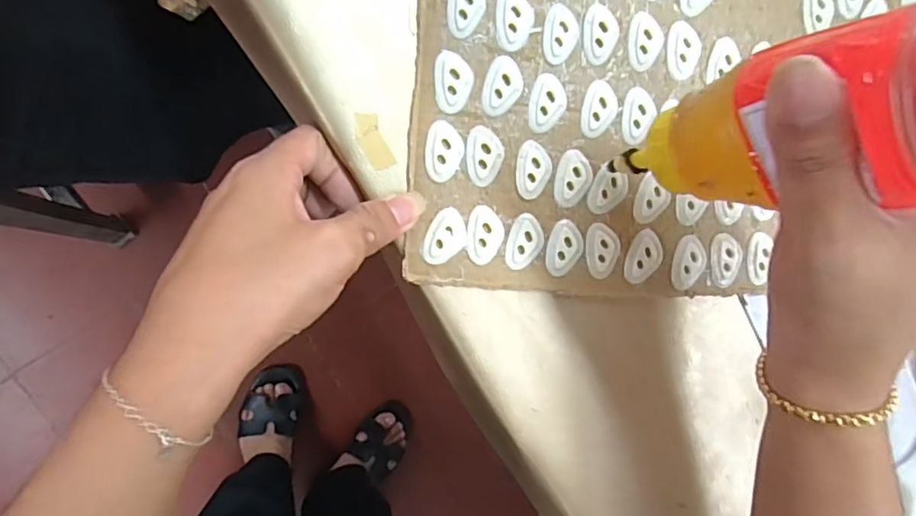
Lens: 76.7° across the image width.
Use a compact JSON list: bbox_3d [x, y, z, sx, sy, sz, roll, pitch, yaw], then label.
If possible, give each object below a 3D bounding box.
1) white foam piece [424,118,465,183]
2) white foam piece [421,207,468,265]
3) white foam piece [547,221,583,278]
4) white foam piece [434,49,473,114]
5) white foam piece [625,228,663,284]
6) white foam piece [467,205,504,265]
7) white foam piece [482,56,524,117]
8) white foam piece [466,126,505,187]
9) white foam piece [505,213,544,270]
[{"bbox_3d":[-0.006,-0.048,0.261,0.017,0.004,0.026,2,95,-11],"label":"white foam piece"},{"bbox_3d":[-0.005,-0.009,0.265,0.018,0.004,0.026,27,89,-12],"label":"white foam piece"},{"bbox_3d":[0.051,-0.004,0.275,0.017,0.004,0.026,13,92,-12],"label":"white foam piece"},{"bbox_3d":[-0.002,-0.079,0.259,0.017,0.004,0.026,1,95,-11],"label":"white foam piece"},{"bbox_3d":[0.091,0.000,0.282,0.017,0.004,0.026,15,92,-12],"label":"white foam piece"},{"bbox_3d":[0.013,-0.011,0.268,0.017,0.004,0.026,1,95,-11],"label":"white foam piece"},{"bbox_3d":[0.021,-0.078,0.261,0.017,0.004,0.026,16,92,-12],"label":"white foam piece"},{"bbox_3d":[0.013,-0.046,0.264,0.017,0.004,0.026,1,95,-11],"label":"white foam piece"},{"bbox_3d":[0.031,-0.007,0.271,0.017,0.004,0.026,19,91,-12],"label":"white foam piece"}]

